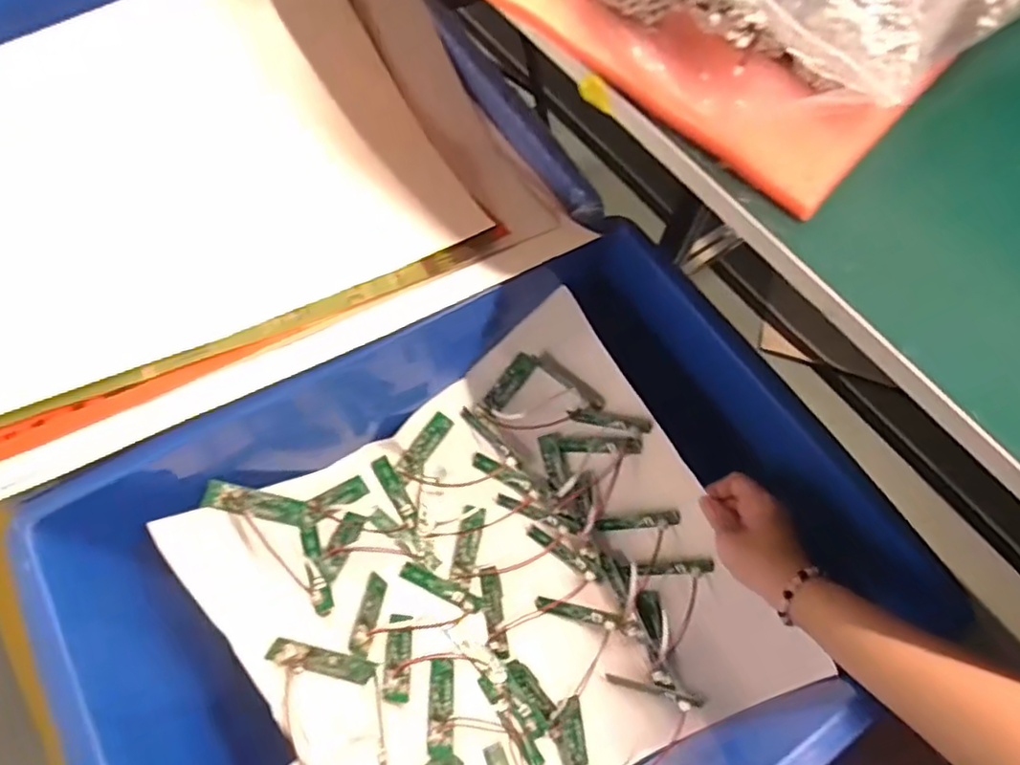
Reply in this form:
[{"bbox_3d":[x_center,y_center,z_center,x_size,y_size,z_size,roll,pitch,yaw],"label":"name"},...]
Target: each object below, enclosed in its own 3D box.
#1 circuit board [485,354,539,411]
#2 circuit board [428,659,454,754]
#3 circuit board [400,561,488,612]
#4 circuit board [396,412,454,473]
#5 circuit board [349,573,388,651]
[{"bbox_3d":[0.001,-0.002,0.599,0.020,0.009,0.063,42,101,15],"label":"circuit board"},{"bbox_3d":[-0.055,0.259,0.504,0.020,0.004,0.083,15,27,-13],"label":"circuit board"},{"bbox_3d":[-0.061,0.190,0.578,0.084,0.007,0.018,28,66,-6],"label":"circuit board"},{"bbox_3d":[-0.082,0.061,0.612,0.022,0.005,0.068,35,83,13],"label":"circuit board"},{"bbox_3d":[-0.116,0.189,0.519,0.006,0.077,0.020,-40,109,19],"label":"circuit board"}]

